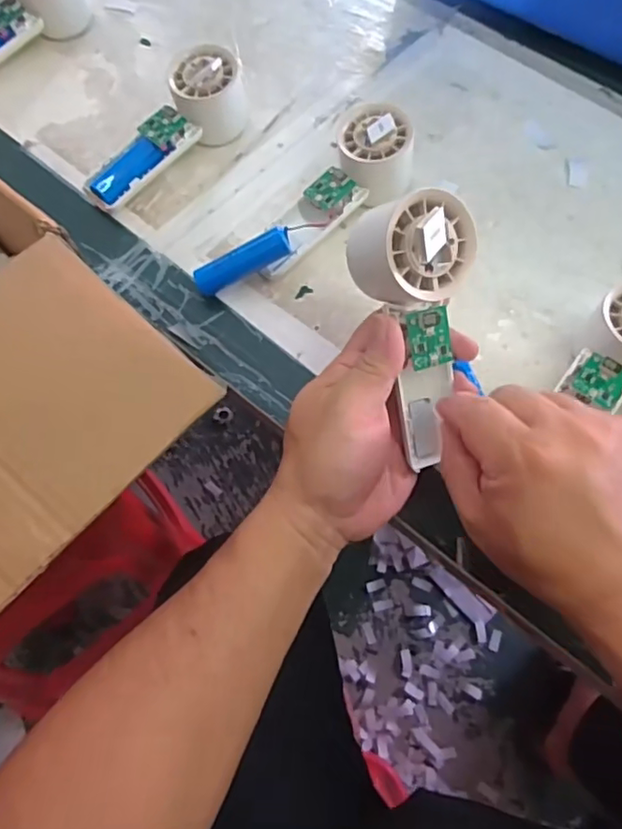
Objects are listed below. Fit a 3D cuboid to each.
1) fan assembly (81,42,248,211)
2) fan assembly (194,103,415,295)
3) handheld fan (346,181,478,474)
[{"bbox_3d":[-0.114,-0.227,0.463,0.048,0.057,0.153,37,72,14],"label":"fan assembly"},{"bbox_3d":[0.001,-0.150,0.430,0.058,0.059,0.193,40,73,15],"label":"fan assembly"},{"bbox_3d":[0.063,-0.047,0.334,0.062,0.152,0.045,-9,25,-2],"label":"handheld fan"}]

